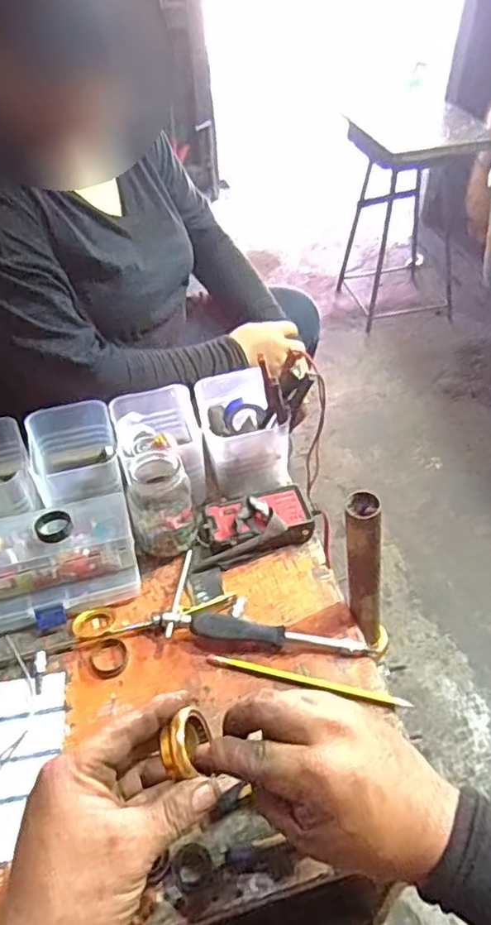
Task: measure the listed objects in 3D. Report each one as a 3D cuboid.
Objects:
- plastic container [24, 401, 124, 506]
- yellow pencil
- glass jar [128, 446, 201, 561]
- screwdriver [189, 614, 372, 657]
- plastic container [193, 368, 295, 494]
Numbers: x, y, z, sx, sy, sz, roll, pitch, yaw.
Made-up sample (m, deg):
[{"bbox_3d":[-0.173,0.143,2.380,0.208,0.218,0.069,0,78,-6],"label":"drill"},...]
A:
[{"bbox_3d":[-0.179,0.000,0.664,0.087,0.080,0.118,-12,46,-10],"label":"plastic container"},{"bbox_3d":[0.052,0.187,0.538,0.173,0.010,0.008,10,46,12],"label":"yellow pencil"},{"bbox_3d":[-0.082,0.035,0.629,0.064,0.100,0.078,-8,45,-6],"label":"glass jar"},{"bbox_3d":[0.032,0.154,0.556,0.158,0.025,0.019,2,45,4],"label":"screwdriver"},{"bbox_3d":[-0.004,-0.033,0.704,0.088,0.085,0.118,-9,45,-8],"label":"plastic container"}]

